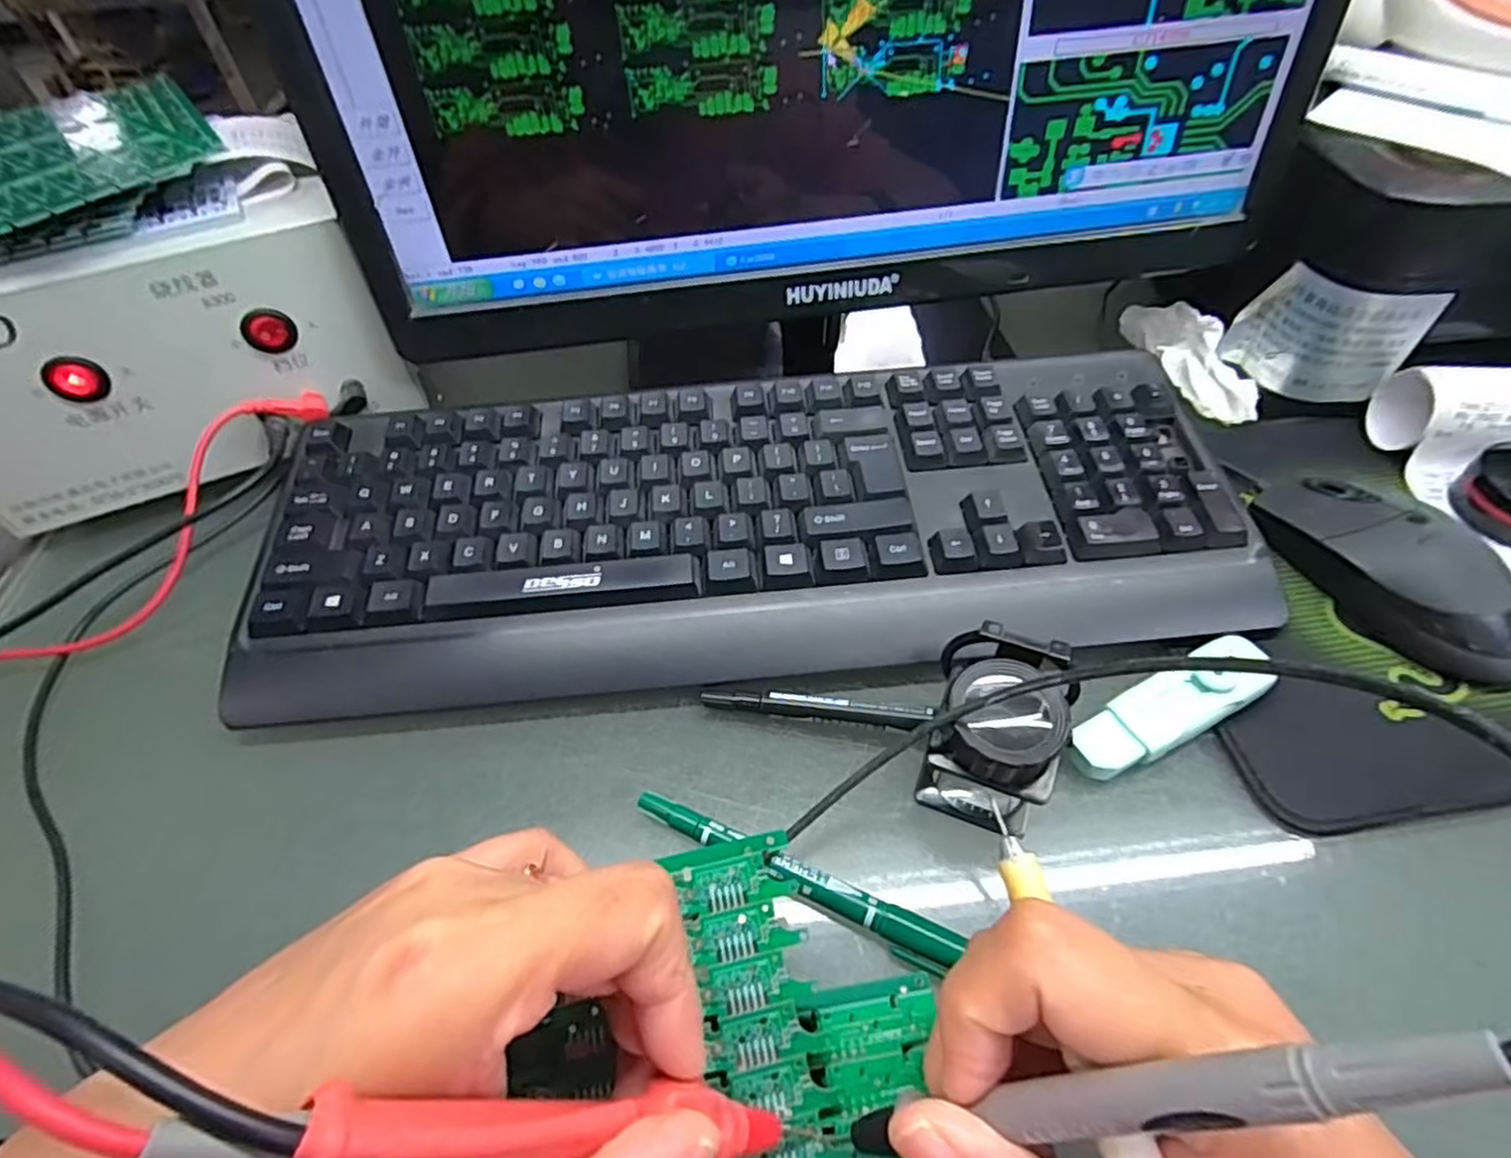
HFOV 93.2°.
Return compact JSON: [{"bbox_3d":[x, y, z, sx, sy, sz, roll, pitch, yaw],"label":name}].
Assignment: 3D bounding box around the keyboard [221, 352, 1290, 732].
[{"bbox_3d":[-0.002,-0.026,0.329,0.423,0.042,0.150,-5,51,-1],"label":"keyboard"}]

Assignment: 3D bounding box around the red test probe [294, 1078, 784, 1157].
[{"bbox_3d":[-0.030,0.112,0.146,0.013,0.118,0.013,-32,44,29],"label":"red test probe"}]

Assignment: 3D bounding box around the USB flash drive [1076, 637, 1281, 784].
[{"bbox_3d":[0.160,0.049,0.273,0.089,0.011,0.026,-28,69,-9],"label":"USB flash drive"}]

